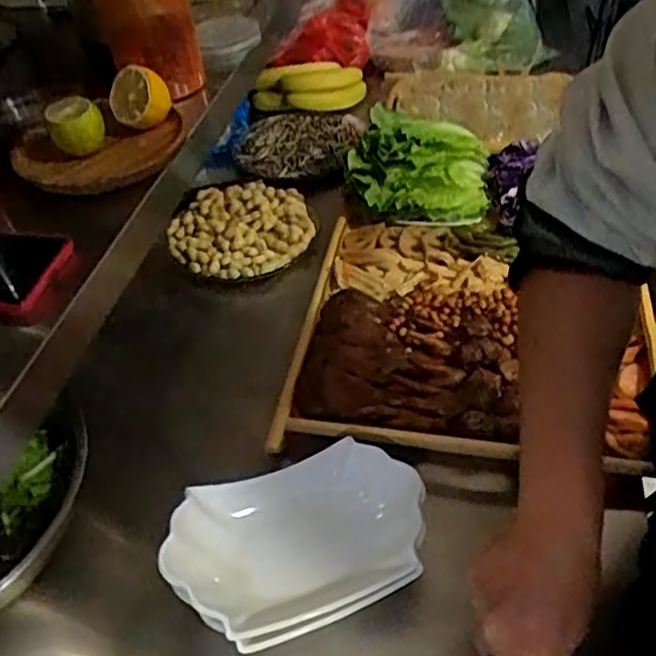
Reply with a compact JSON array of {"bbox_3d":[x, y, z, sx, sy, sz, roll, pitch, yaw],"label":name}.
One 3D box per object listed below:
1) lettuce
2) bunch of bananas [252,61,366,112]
[{"bbox_3d":[0.109,-0.200,0.806,0.164,0.079,0.144,3,45,9],"label":"lettuce"},{"bbox_3d":[-0.029,-0.391,1.059,0.183,0.060,0.083,-18,43,-13],"label":"bunch of bananas"}]

